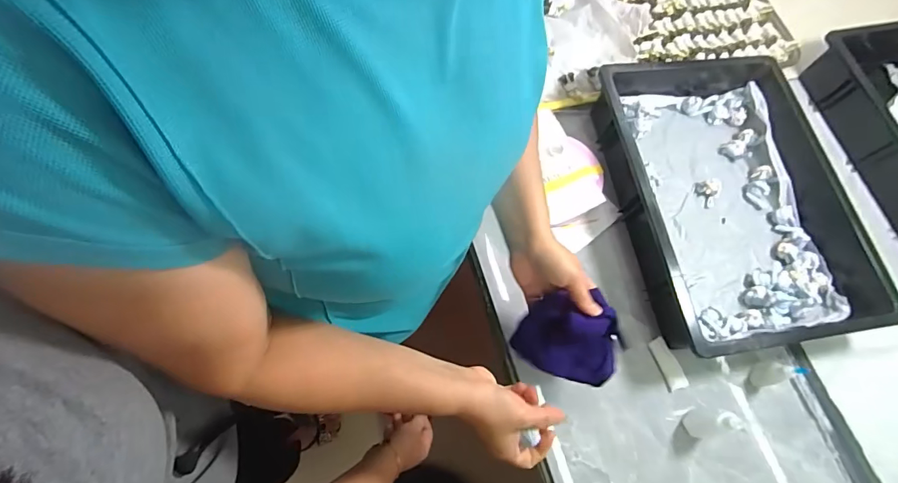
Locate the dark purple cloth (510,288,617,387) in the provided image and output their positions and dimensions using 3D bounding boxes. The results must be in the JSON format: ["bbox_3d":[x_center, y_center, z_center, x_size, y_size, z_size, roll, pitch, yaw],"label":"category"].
[{"bbox_3d":[0.138,0.113,0.524,0.118,0.102,0.042,10,33,24],"label":"dark purple cloth"}]

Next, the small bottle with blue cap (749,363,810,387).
[{"bbox_3d":[0.437,0.174,0.577,0.038,0.077,0.029,-4,70,-7],"label":"small bottle with blue cap"}]

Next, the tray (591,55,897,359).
[{"bbox_3d":[0.429,-0.081,0.668,0.334,0.088,0.465,-7,69,-5],"label":"tray"}]

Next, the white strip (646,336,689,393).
[{"bbox_3d":[0.303,0.170,0.605,0.028,0.008,0.070,-16,70,-8],"label":"white strip"}]

